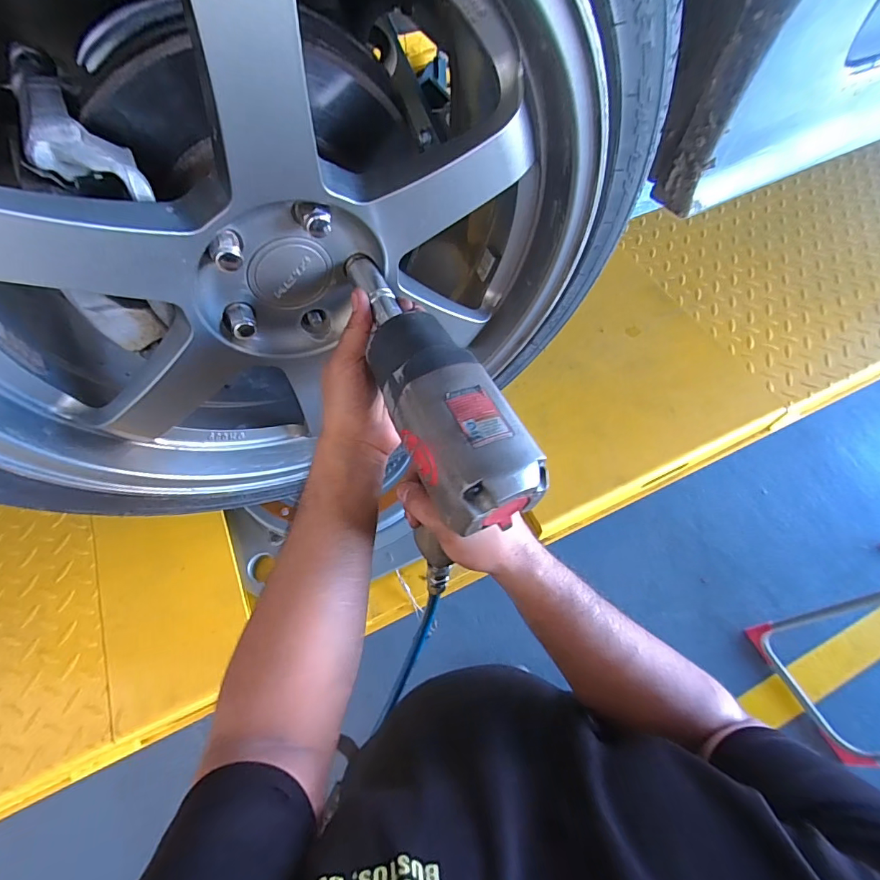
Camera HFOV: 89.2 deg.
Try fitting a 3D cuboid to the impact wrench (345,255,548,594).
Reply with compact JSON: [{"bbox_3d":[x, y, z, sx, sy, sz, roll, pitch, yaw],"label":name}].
[{"bbox_3d":[-0.001,0.009,0.366,0.081,0.199,0.175,-19,63,-9],"label":"impact wrench"}]

